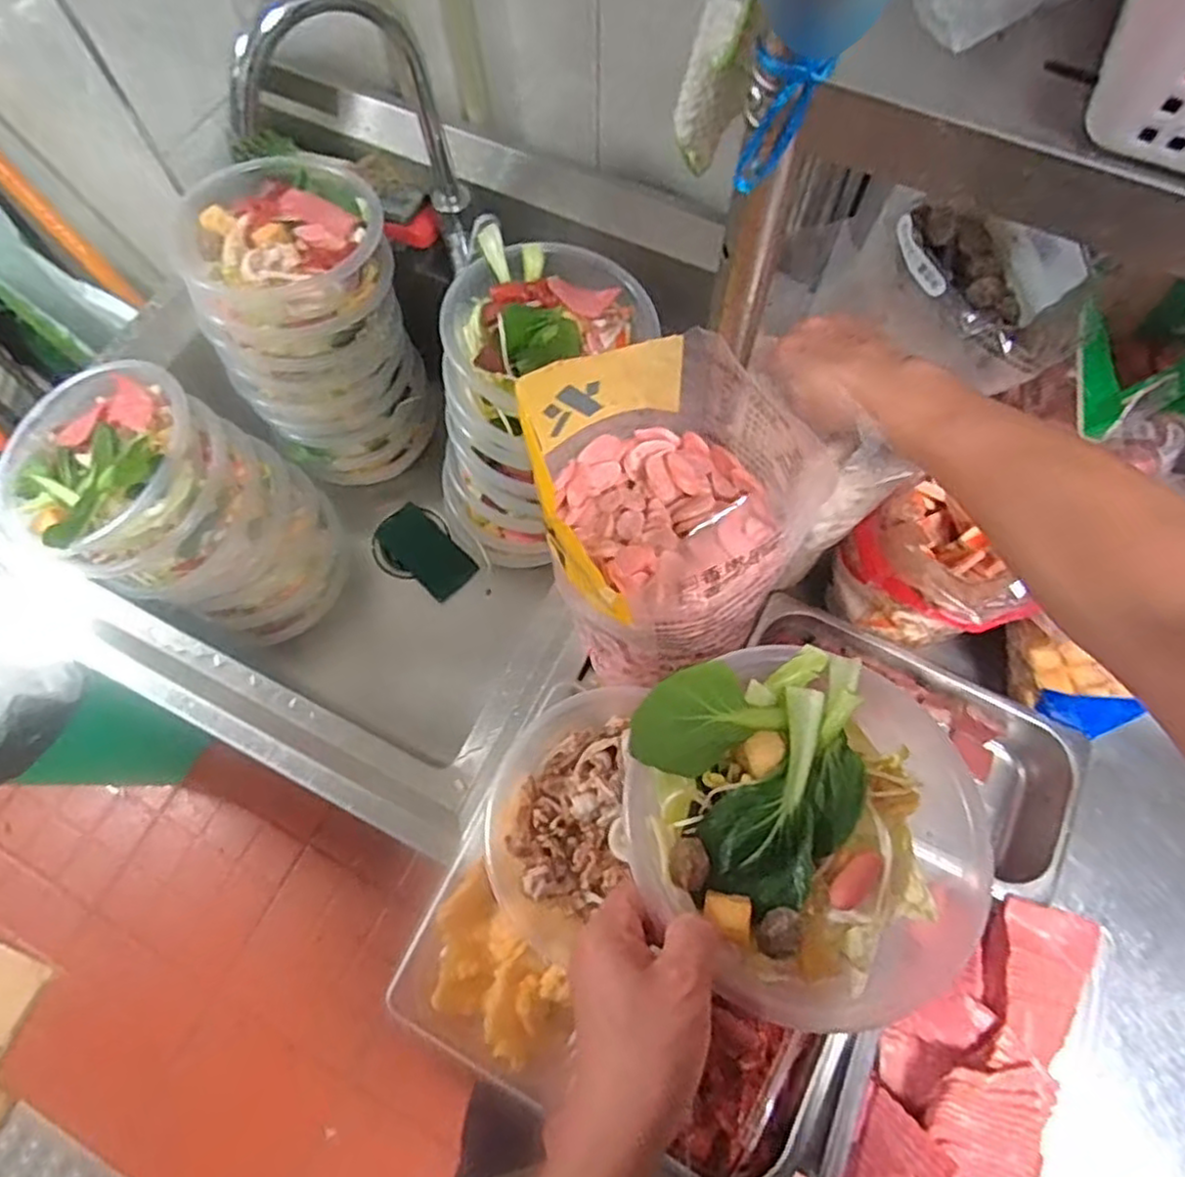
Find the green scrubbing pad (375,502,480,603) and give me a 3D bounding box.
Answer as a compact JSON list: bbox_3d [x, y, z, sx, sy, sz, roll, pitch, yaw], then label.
[{"bbox_3d":[-0.243,-0.054,1.027,0.081,0.015,0.142,-41,89,-18],"label":"green scrubbing pad"}]

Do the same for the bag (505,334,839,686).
[{"bbox_3d":[0.046,-0.046,0.557,0.167,0.220,0.192,-20,70,-8],"label":"bag"}]

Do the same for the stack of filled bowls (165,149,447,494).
[{"bbox_3d":[-0.357,-0.329,0.933,0.237,0.347,0.210,-22,70,-9],"label":"stack of filled bowls"}]

